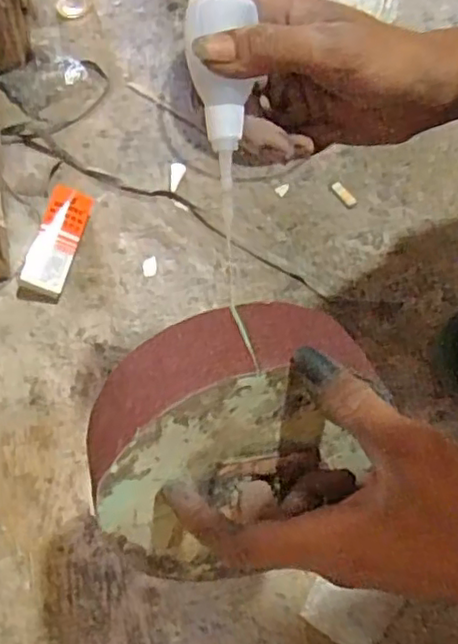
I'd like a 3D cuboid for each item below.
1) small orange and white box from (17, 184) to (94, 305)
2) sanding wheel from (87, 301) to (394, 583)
[{"bbox_3d":[-0.167,-0.076,0.619,0.044,0.031,0.113,14,69,6],"label":"small orange and white box"},{"bbox_3d":[-0.001,0.065,0.320,0.131,0.141,0.047,-26,39,1],"label":"sanding wheel"}]

